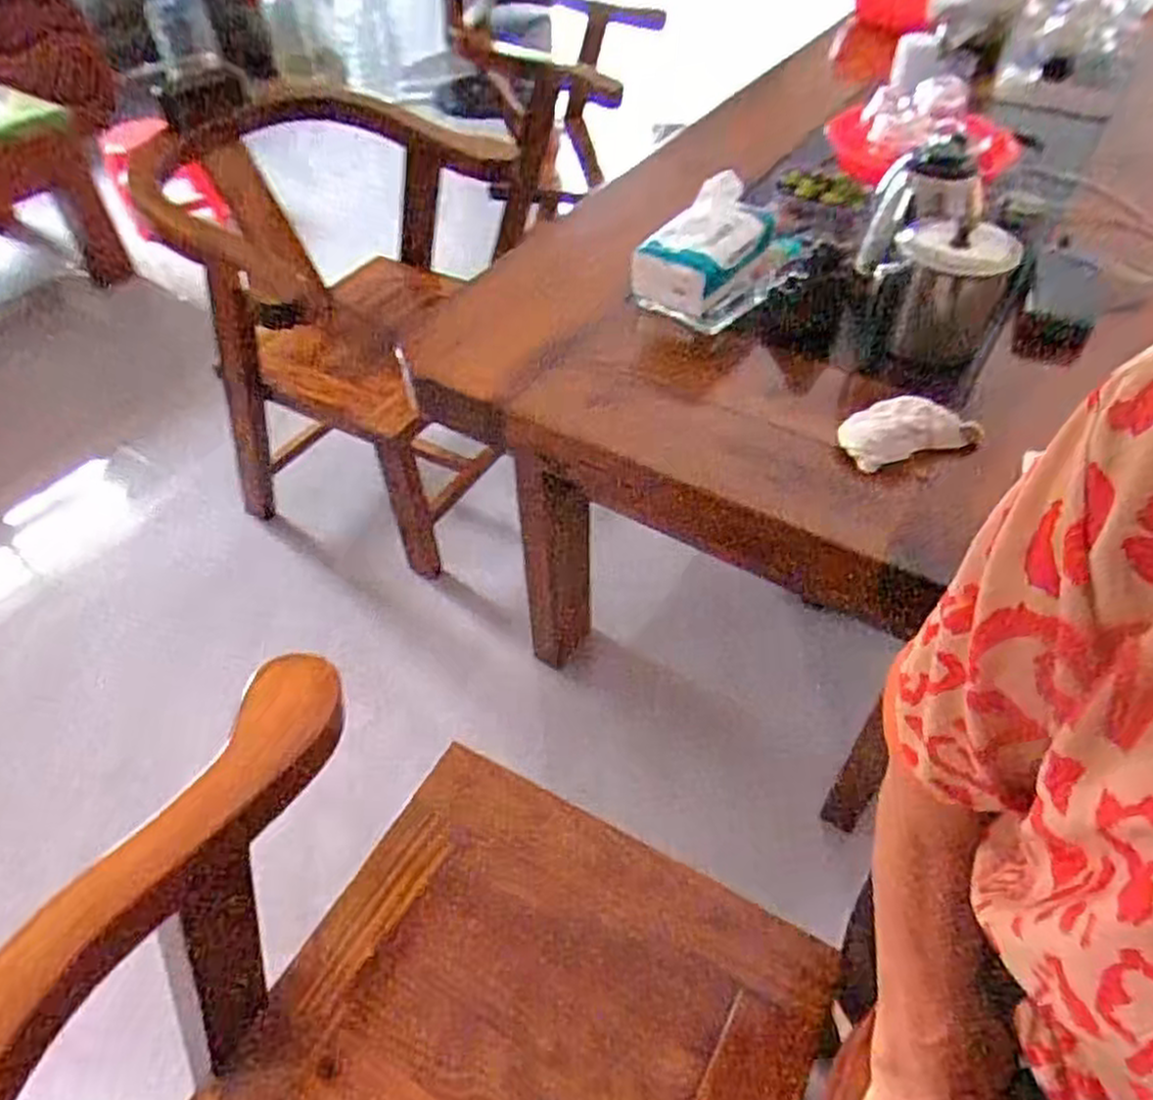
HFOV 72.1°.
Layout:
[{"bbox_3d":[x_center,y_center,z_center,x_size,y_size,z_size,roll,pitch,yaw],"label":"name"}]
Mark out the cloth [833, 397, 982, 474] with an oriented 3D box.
[{"bbox_3d":[0.321,-0.119,0.747,0.137,0.045,0.039,-14,49,-11],"label":"cloth"}]

